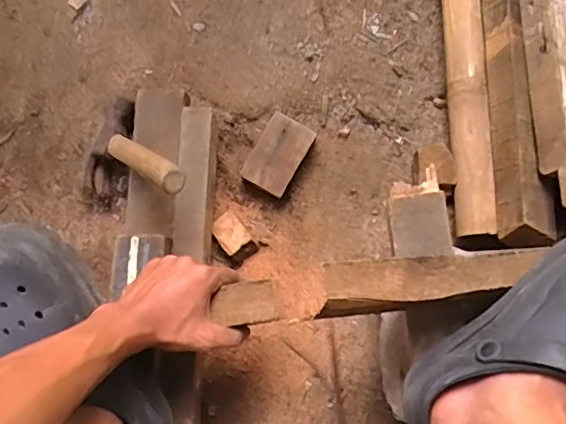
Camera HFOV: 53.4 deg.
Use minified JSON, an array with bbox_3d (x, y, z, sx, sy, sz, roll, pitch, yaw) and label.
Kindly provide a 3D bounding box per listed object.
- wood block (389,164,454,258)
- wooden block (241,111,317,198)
[{"bbox_3d":[0.143,-0.001,0.602,0.059,0.030,0.097,-4,79,1],"label":"wood block"},{"bbox_3d":[-0.006,-0.071,0.723,0.060,0.041,0.095,30,82,7],"label":"wooden block"}]

